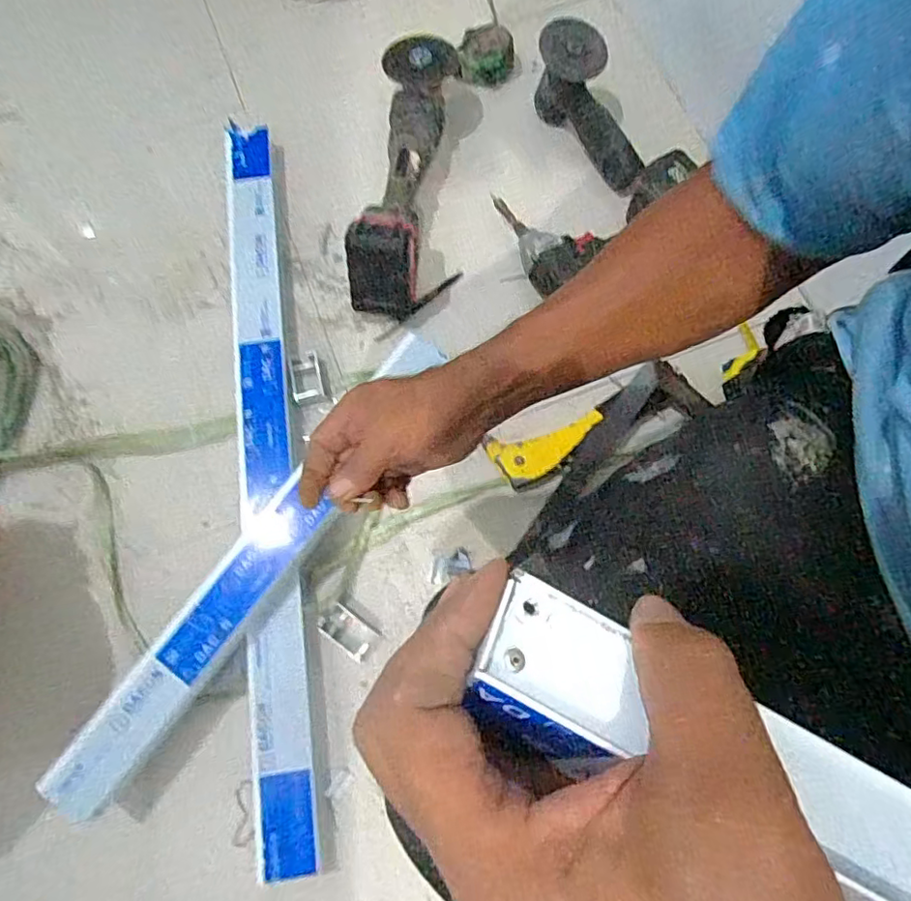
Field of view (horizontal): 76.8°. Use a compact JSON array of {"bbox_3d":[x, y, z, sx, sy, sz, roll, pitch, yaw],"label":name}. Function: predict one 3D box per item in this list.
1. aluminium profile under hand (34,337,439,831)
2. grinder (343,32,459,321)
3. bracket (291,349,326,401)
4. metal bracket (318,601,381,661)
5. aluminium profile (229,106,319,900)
[{"bbox_3d":[-0.199,0.106,0.608,0.061,0.028,0.575,34,77,9],"label":"aluminium profile under hand"},{"bbox_3d":[-0.060,-0.370,0.752,0.096,0.113,0.393,6,75,2],"label":"grinder"},{"bbox_3d":[-0.186,-0.093,0.718,0.036,0.019,0.065,-13,75,-3],"label":"bracket"},{"bbox_3d":[-0.119,0.199,0.636,0.061,0.019,0.036,36,78,10],"label":"metal bracket"},{"bbox_3d":[-0.224,-0.016,0.676,0.065,0.061,0.903,-8,75,-2],"label":"aluminium profile"}]

